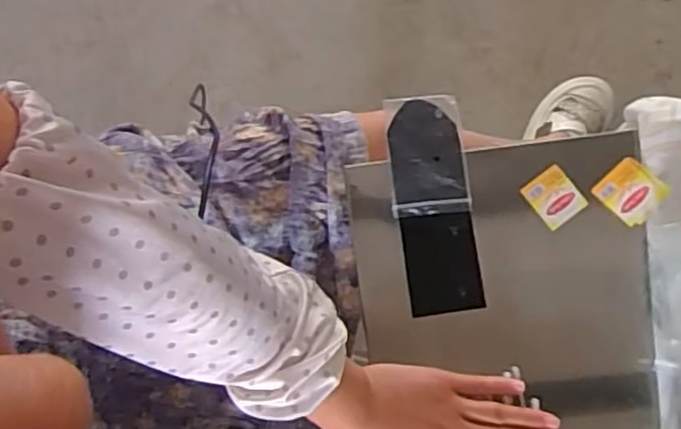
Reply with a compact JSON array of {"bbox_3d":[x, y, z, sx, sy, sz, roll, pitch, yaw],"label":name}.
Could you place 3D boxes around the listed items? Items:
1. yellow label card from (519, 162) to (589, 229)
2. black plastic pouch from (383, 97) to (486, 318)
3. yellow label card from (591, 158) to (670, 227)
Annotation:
[{"bbox_3d":[0.180,-0.014,0.568,0.041,0.004,0.045,-37,86,-8],"label":"yellow label card"},{"bbox_3d":[0.077,-0.009,0.565,0.064,0.009,0.180,-6,84,2],"label":"black plastic pouch"},{"bbox_3d":[0.242,-0.019,0.562,0.045,0.005,0.046,-46,74,5],"label":"yellow label card"}]

